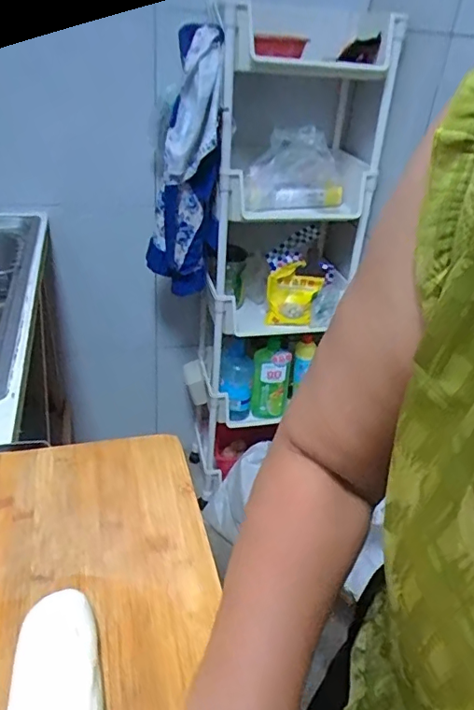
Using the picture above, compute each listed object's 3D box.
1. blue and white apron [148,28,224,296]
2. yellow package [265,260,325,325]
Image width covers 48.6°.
[{"bbox_3d":[-0.104,-0.355,1.034,0.137,0.490,0.070,1,34,-6],"label":"blue and white apron"},{"bbox_3d":[0.138,-0.147,1.267,0.131,0.150,0.022,1,15,1],"label":"yellow package"}]

